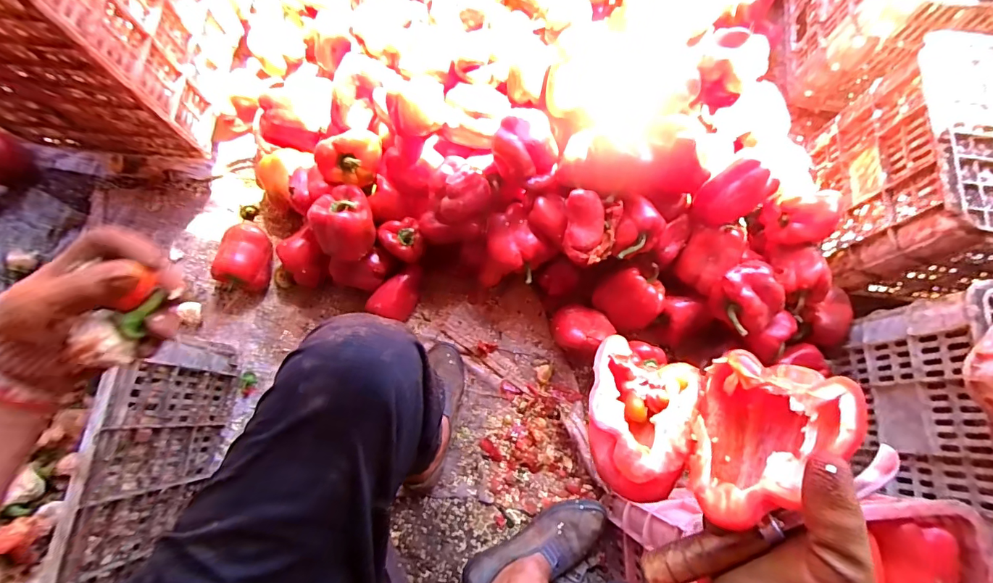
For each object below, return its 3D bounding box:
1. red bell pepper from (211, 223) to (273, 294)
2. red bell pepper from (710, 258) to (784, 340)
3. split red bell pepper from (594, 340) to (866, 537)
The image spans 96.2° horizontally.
[{"bbox_3d":[-0.447,-0.061,0.796,0.075,0.070,0.110,16,76,3],"label":"red bell pepper"},{"bbox_3d":[0.404,0.012,0.717,0.089,0.069,0.110,-19,77,-6],"label":"red bell pepper"},{"bbox_3d":[0.147,0.096,0.317,0.172,0.063,0.118,7,72,34],"label":"split red bell pepper"}]

